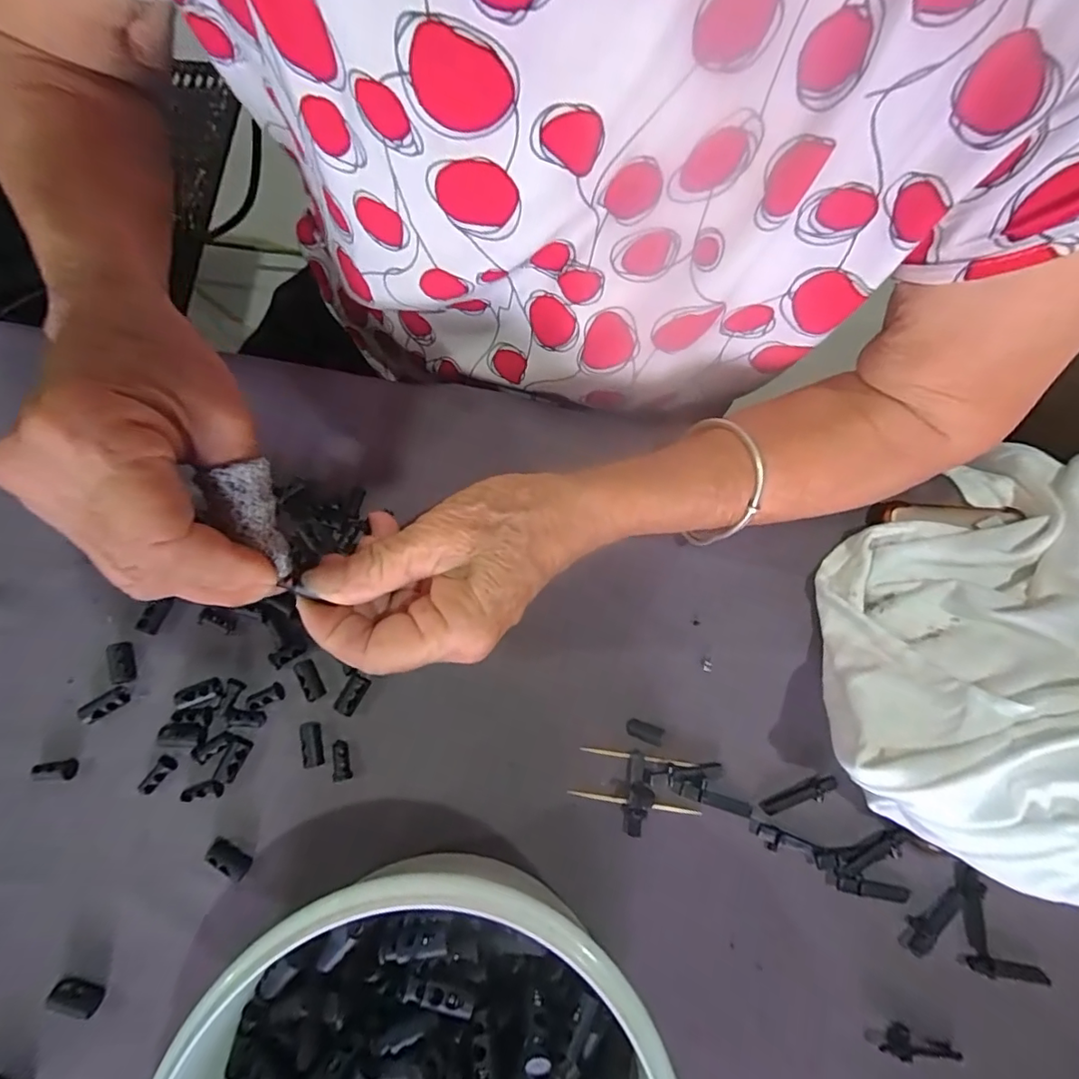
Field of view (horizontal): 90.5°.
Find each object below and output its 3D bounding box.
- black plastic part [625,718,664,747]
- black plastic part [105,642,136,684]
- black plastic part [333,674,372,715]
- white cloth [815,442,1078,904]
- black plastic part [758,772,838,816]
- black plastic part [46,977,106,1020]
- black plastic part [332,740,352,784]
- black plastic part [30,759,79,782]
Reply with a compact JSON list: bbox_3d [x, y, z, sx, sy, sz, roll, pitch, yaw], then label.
[{"bbox_3d":[0.050,0.091,0.254,0.017,0.004,0.008,21,76,4],"label":"black plastic part"},{"bbox_3d":[-0.198,0.059,0.253,0.010,0.005,0.019,-11,76,-5],"label":"black plastic part"},{"bbox_3d":[-0.090,0.074,0.254,0.011,0.006,0.019,31,76,6],"label":"black plastic part"},{"bbox_3d":[0.245,0.045,0.248,0.202,0.054,0.223,26,76,5],"label":"white cloth"},{"bbox_3d":[0.122,0.120,0.251,0.037,0.004,0.010,-22,77,-7],"label":"black plastic part"},{"bbox_3d":[-0.191,0.187,0.218,0.020,0.010,0.008,19,75,3],"label":"black plastic part"},{"bbox_3d":[-0.092,0.102,0.247,0.009,0.004,0.017,-14,76,-6],"label":"black plastic part"},{"bbox_3d":[-0.218,0.104,0.240,0.016,0.007,0.009,-7,76,-4],"label":"black plastic part"}]

